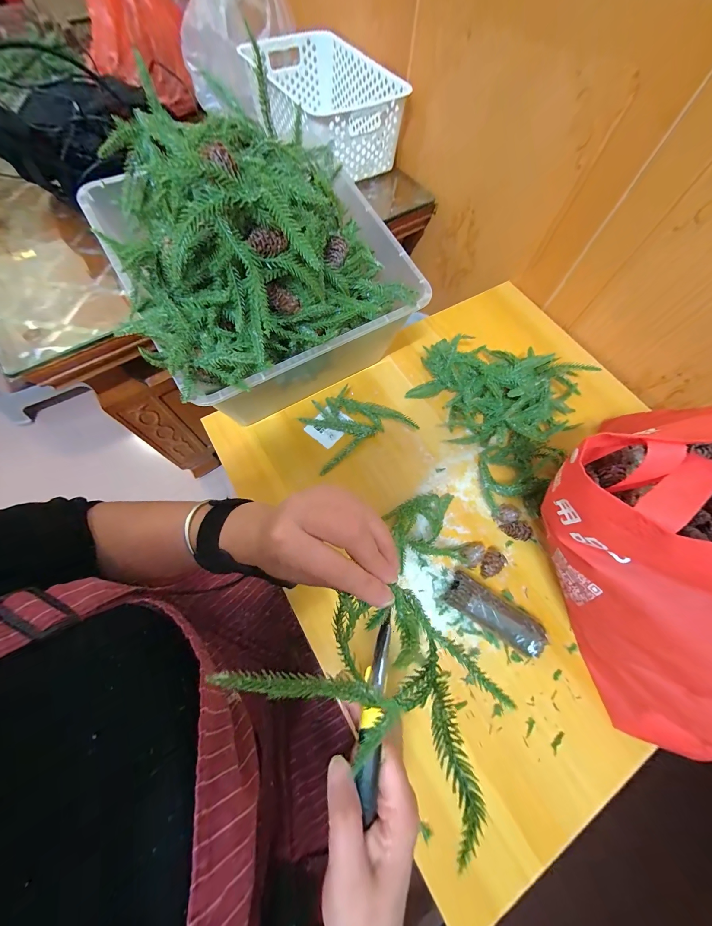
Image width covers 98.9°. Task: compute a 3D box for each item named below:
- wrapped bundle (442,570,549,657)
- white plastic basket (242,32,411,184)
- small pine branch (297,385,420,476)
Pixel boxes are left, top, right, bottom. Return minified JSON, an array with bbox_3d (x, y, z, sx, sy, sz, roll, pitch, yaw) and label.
[{"bbox_3d":[0.156,0.168,0.337,0.111,0.026,0.038,30,70,11],"label":"wrapped bundle"},{"bbox_3d":[-0.057,-0.704,0.609,0.201,0.110,0.325,-29,71,-13],"label":"white plastic basket"},{"bbox_3d":[-0.001,-0.057,0.420,0.135,0.035,0.101,-22,70,-10],"label":"small pine branch"}]

